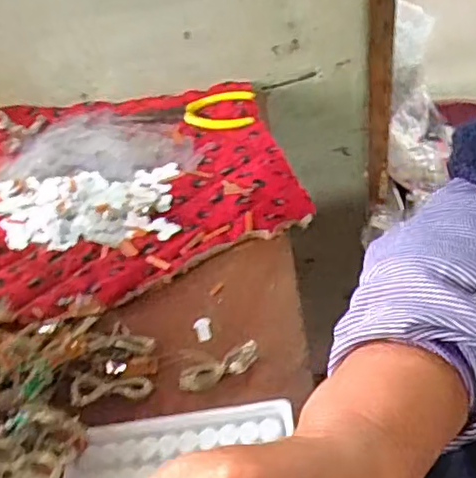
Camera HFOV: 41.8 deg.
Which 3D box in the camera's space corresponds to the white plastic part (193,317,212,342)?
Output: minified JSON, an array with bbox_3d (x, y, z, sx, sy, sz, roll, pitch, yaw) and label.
[{"bbox_3d":[-0.023,0.059,0.412,0.012,0.004,0.019,-7,46,1],"label":"white plastic part"}]

